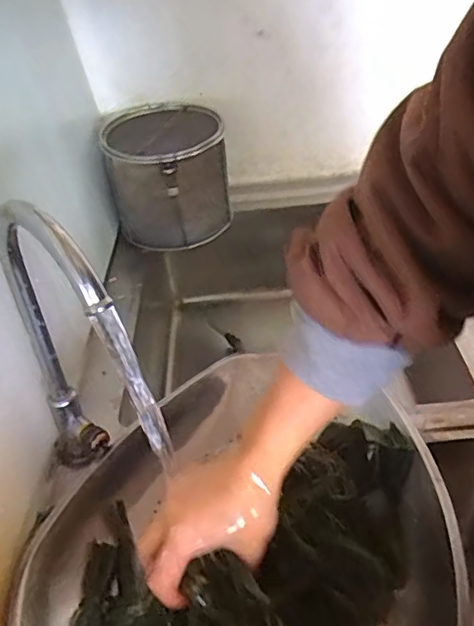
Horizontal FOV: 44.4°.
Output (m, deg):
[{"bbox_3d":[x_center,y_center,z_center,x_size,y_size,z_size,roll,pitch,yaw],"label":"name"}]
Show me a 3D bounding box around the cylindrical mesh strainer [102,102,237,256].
[{"bbox_3d":[-0.112,-0.224,0.962,0.191,0.173,0.198,-7,37,-5],"label":"cylindrical mesh strainer"}]

